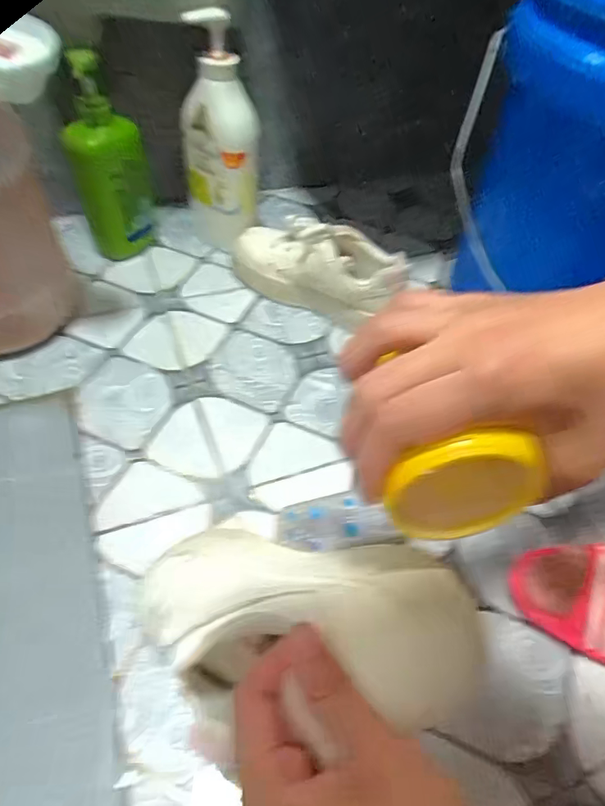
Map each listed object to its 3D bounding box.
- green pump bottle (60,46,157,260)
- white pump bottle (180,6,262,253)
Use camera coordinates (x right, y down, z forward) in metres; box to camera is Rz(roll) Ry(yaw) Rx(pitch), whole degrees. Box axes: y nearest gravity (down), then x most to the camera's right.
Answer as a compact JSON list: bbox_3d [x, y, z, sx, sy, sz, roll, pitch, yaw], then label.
[{"bbox_3d":[-0.245,-0.302,0.631,0.092,0.238,0.059,-14,53,-17],"label":"green pump bottle"},{"bbox_3d":[-0.104,-0.336,0.646,0.091,0.279,0.081,2,50,-4],"label":"white pump bottle"}]

